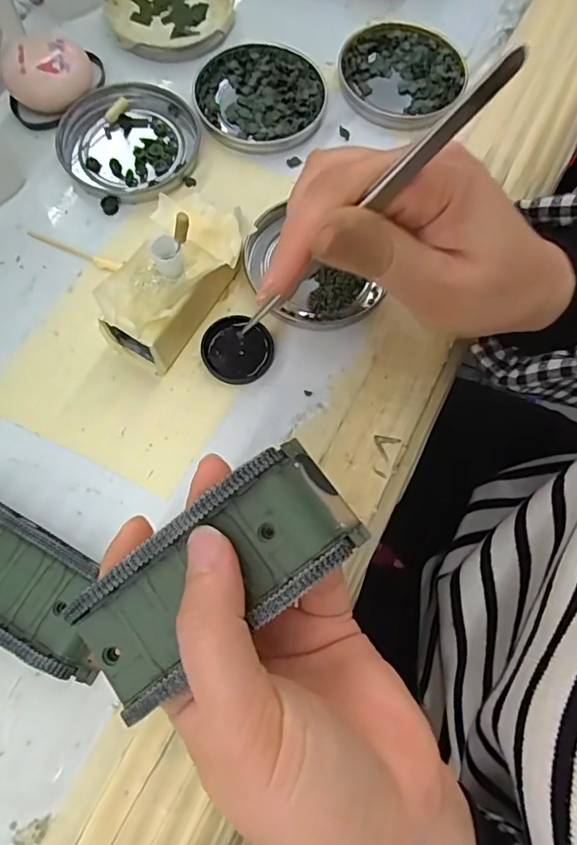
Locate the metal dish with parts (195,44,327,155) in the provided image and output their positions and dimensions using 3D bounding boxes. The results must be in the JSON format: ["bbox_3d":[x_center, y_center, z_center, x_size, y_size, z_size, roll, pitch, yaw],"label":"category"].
[{"bbox_3d":[-0.016,-0.198,0.310,0.078,0.008,0.075,1,73,-2],"label":"metal dish with parts"}]

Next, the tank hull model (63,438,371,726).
[{"bbox_3d":[-0.022,0.052,0.166,0.097,0.017,0.042,-43,78,-2],"label":"tank hull model"}]

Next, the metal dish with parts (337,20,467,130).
[{"bbox_3d":[0.070,-0.218,0.320,0.079,0.010,0.075,1,73,-2],"label":"metal dish with parts"}]

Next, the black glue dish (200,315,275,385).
[{"bbox_3d":[-0.027,-0.037,0.261,0.035,0.007,0.034,1,73,-2],"label":"black glue dish"}]

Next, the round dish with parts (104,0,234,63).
[{"bbox_3d":[-0.077,-0.268,0.330,0.079,0.012,0.077,1,73,-2],"label":"round dish with parts"}]

